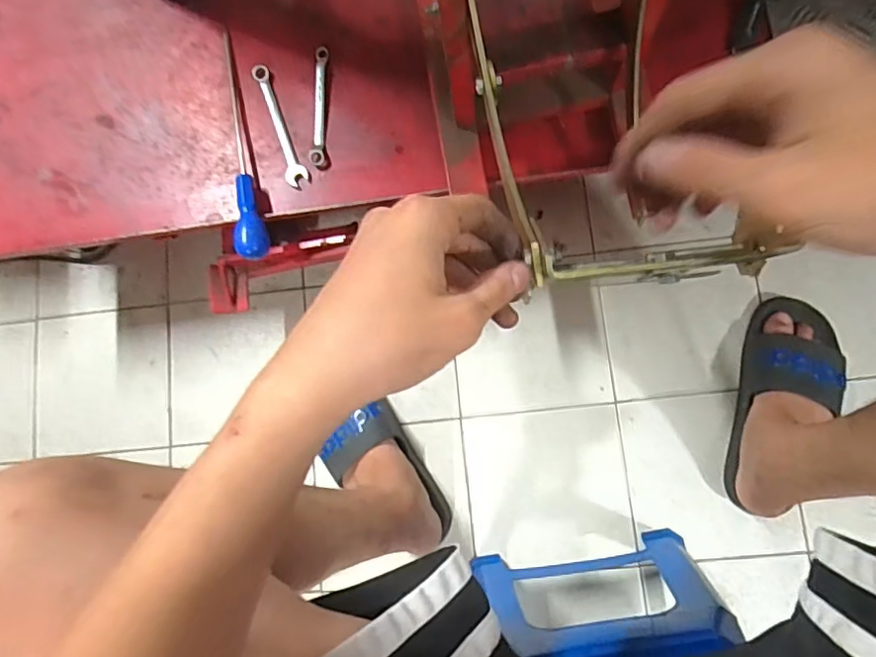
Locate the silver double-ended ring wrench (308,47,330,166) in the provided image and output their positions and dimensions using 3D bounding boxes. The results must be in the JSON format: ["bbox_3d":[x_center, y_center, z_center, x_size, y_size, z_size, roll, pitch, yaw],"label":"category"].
[{"bbox_3d":[-0.129,-0.242,0.629,0.016,0.007,0.129,2,81,6],"label":"silver double-ended ring wrench"}]

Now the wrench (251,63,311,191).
[{"bbox_3d":[-0.175,-0.223,0.633,0.023,0.005,0.148,-22,80,2],"label":"wrench"}]

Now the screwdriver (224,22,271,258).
[{"bbox_3d":[-0.216,-0.202,0.617,0.029,0.036,0.264,-12,80,4],"label":"screwdriver"}]

